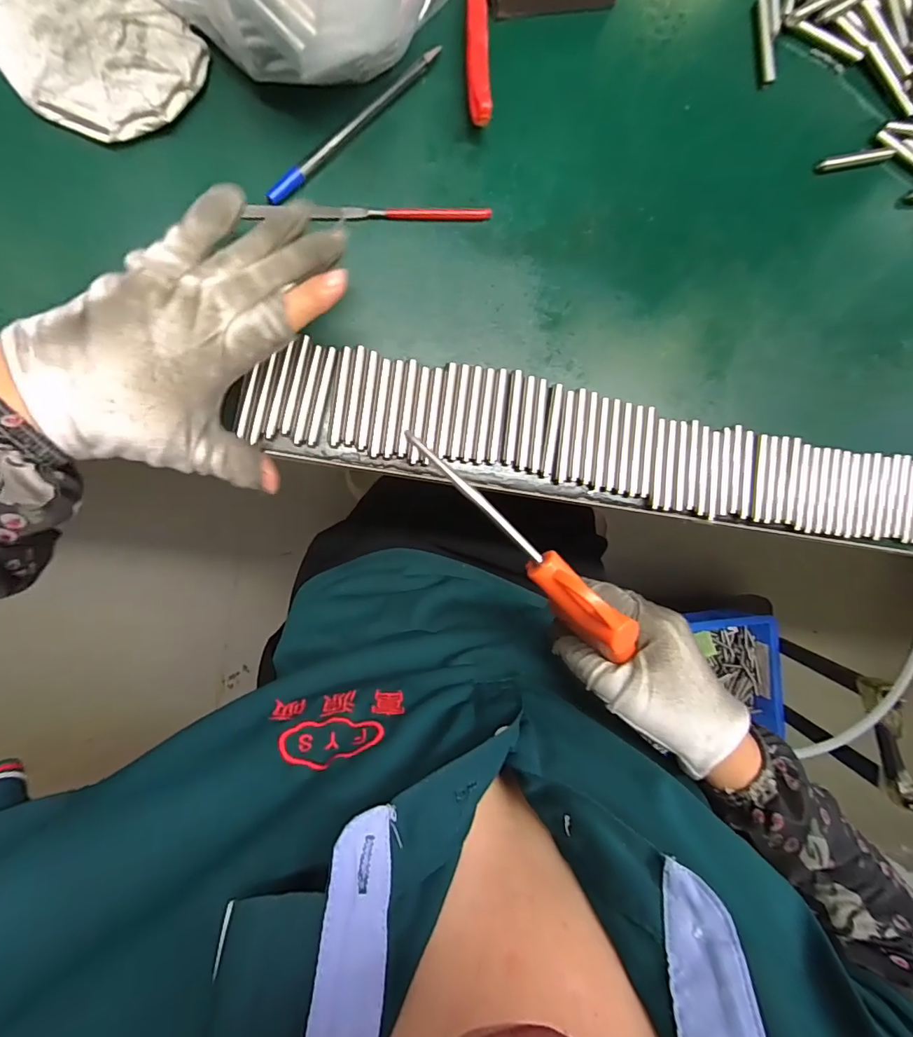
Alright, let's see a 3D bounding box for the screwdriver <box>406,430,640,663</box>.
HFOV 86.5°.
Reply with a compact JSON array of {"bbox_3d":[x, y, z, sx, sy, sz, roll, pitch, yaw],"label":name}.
[{"bbox_3d":[0.032,0.011,0.252,0.157,0.022,0.020,45,84,5],"label":"screwdriver"}]

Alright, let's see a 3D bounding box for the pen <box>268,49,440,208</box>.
[{"bbox_3d":[-0.060,-0.235,0.289,0.009,0.010,0.140,43,84,-6],"label":"pen"}]

